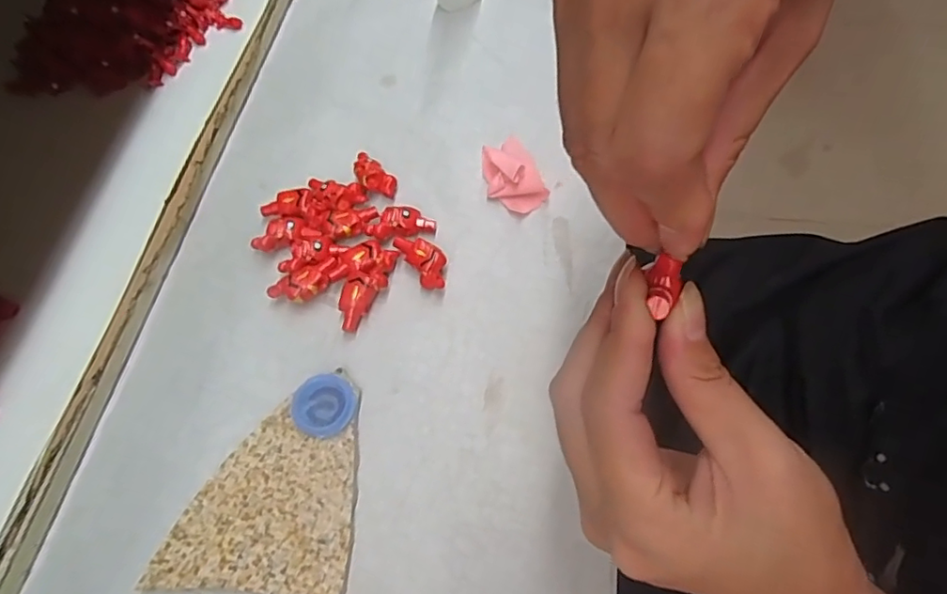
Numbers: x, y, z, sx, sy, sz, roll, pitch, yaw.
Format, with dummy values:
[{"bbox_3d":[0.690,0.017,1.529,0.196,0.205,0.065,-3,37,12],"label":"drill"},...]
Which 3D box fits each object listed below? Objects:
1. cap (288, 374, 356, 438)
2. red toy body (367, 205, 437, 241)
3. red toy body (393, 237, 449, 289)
[{"bbox_3d":[-0.071,0.052,0.268,0.030,0.009,0.029,-3,62,5],"label":"cap"},{"bbox_3d":[-0.041,-0.042,0.309,0.038,0.009,0.016,-7,62,3],"label":"red toy body"},{"bbox_3d":[-0.026,-0.021,0.299,0.018,0.011,0.038,-33,64,-10],"label":"red toy body"}]

